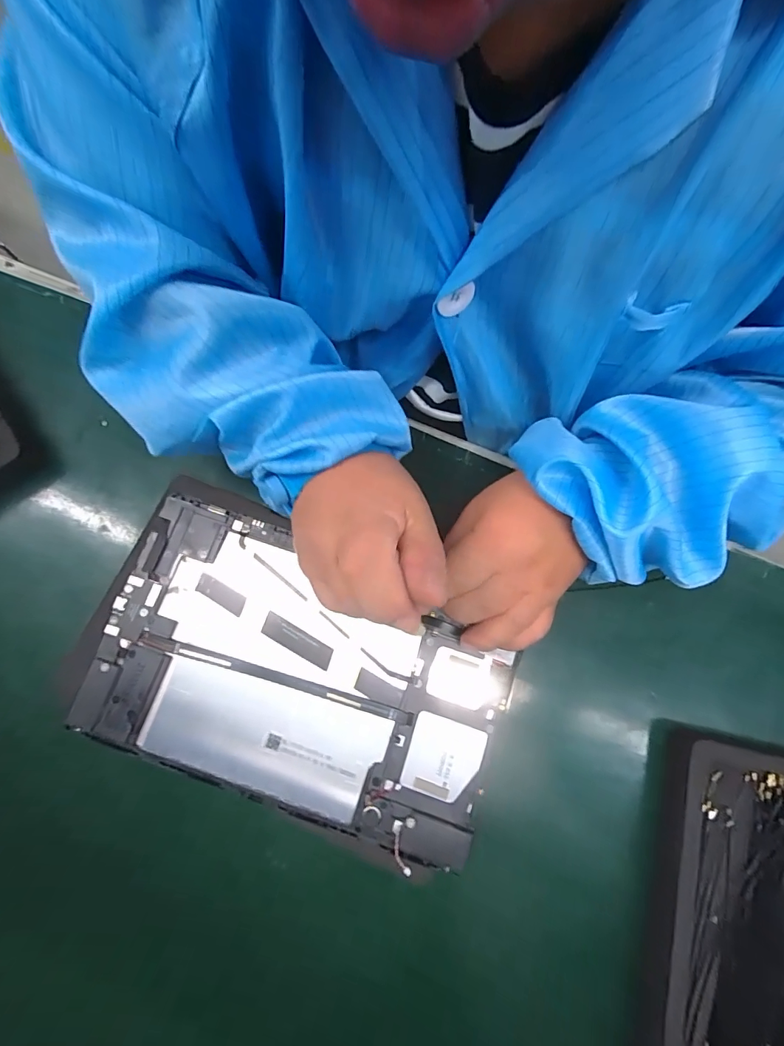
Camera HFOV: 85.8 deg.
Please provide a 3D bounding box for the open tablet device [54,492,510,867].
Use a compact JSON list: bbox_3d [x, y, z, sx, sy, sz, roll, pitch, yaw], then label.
[{"bbox_3d":[-0.055,0.089,0.252,0.235,0.011,0.141,20,79,4],"label":"open tablet device"}]

